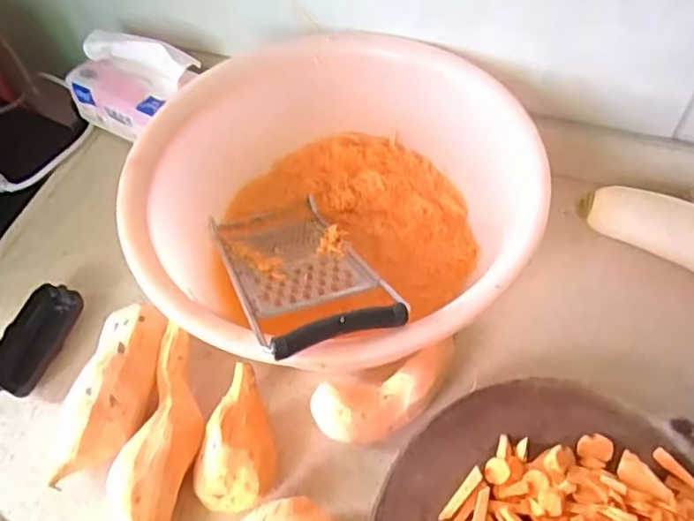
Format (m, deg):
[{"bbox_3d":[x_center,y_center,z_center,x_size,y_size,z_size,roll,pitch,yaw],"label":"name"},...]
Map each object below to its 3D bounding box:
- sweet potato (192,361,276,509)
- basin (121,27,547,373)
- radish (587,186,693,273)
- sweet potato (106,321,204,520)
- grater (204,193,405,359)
[{"bbox_3d":[-0.085,0.150,0.526,0.059,0.046,0.110,12,58,12],"label":"sweet potato"},{"bbox_3d":[-0.006,-0.041,0.588,0.341,0.144,0.329,-2,56,3],"label":"basin"},{"bbox_3d":[0.300,-0.031,0.605,0.129,0.052,0.051,31,63,22],"label":"radish"},{"bbox_3d":[-0.155,0.158,0.512,0.054,0.045,0.204,7,57,8],"label":"sweet potato"},{"bbox_3d":[-0.047,0.003,0.556,0.110,0.023,0.267,-21,27,-10],"label":"grater"}]

